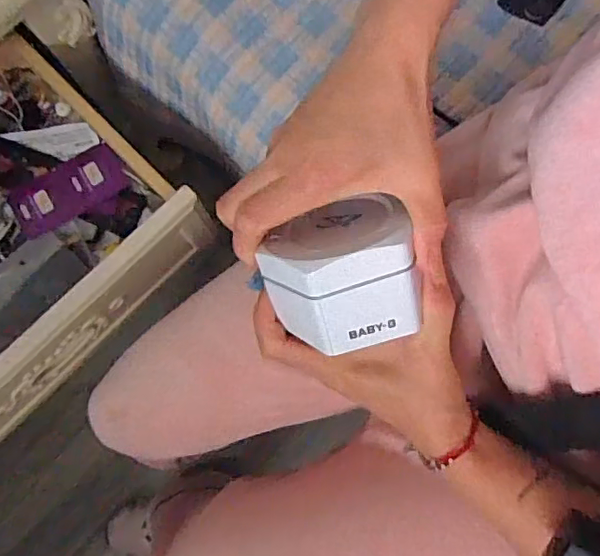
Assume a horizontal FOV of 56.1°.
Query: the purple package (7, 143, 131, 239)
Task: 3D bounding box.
[{"bbox_3d":[-0.243,-0.094,0.589,0.119,0.009,0.058,-29,81,-4],"label":"purple package"}]

